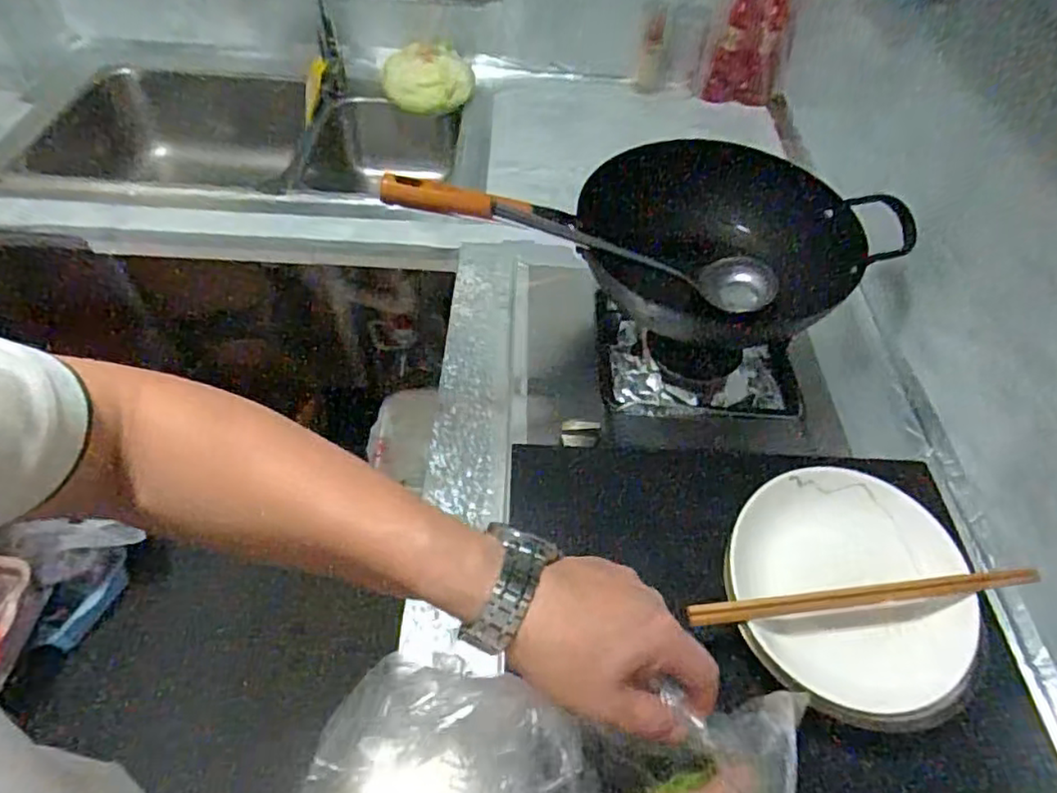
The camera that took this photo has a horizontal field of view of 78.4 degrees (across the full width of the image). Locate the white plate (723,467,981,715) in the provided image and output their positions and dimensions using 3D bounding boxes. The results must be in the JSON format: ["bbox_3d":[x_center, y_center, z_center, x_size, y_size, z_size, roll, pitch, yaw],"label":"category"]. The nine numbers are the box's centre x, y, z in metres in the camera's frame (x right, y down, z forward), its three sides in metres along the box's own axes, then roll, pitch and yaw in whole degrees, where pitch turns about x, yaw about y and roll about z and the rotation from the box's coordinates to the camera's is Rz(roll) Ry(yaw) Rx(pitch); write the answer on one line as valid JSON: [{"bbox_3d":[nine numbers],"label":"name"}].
[{"bbox_3d":[0.242,0.147,0.494,0.171,0.051,0.175,2,50,-2],"label":"white plate"}]

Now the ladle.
[{"bbox_3d":[0.069,-0.169,0.715,0.462,0.071,0.081,12,48,-15],"label":"ladle"}]

